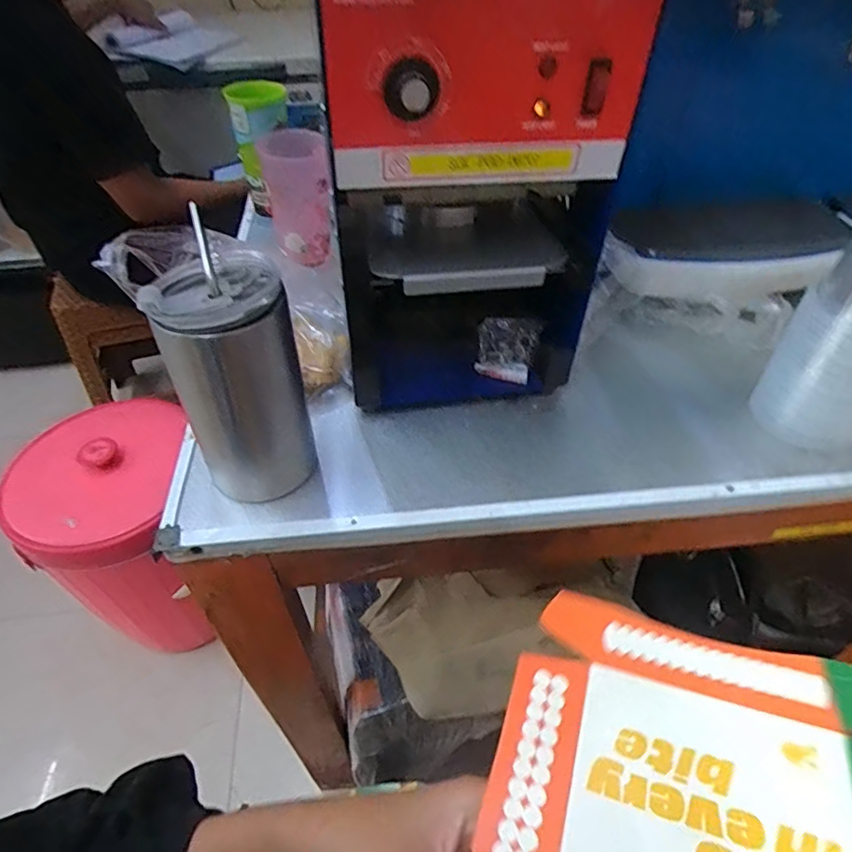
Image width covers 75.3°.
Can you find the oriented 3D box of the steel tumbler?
[{"bbox_3d":[-0.133,-0.027,0.401,0.074,0.190,0.073,0,46,0],"label":"steel tumbler"}]

